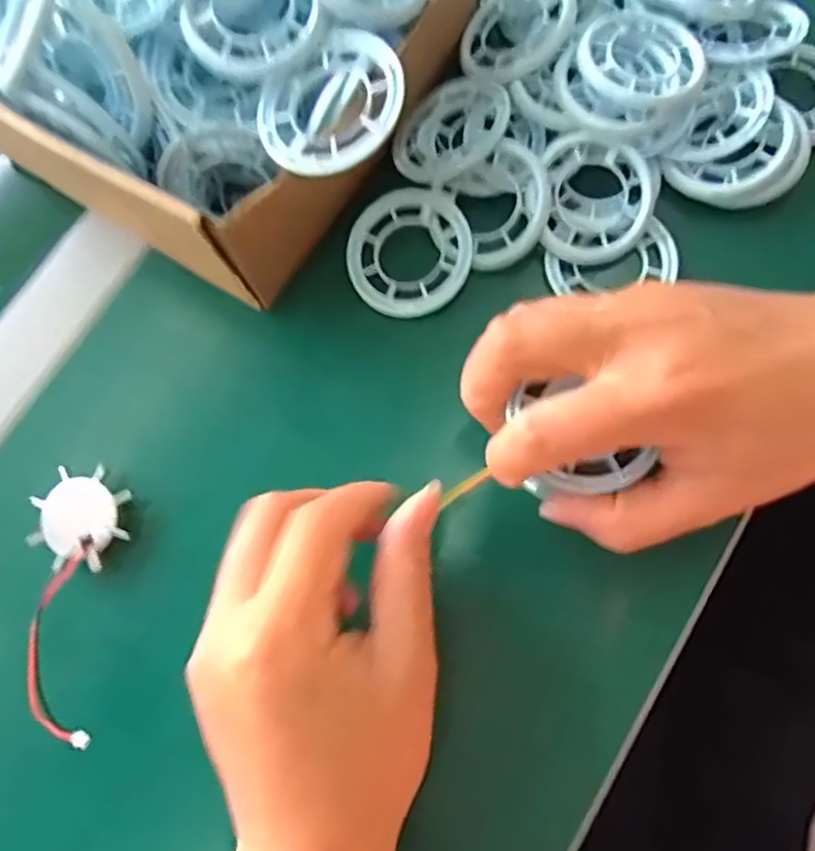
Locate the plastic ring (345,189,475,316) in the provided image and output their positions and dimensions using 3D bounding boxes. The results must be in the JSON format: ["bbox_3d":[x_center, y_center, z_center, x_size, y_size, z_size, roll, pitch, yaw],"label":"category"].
[{"bbox_3d":[0.001,-0.080,0.295,0.057,0.007,0.058,-1,84,11],"label":"plastic ring"}]

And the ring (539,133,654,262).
[{"bbox_3d":[0.083,-0.102,0.290,0.053,0.014,0.053,0,95,1],"label":"ring"}]

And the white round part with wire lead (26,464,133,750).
[{"bbox_3d":[-0.141,0.073,0.267,0.039,0.015,0.108,2,75,6],"label":"white round part with wire lead"}]

